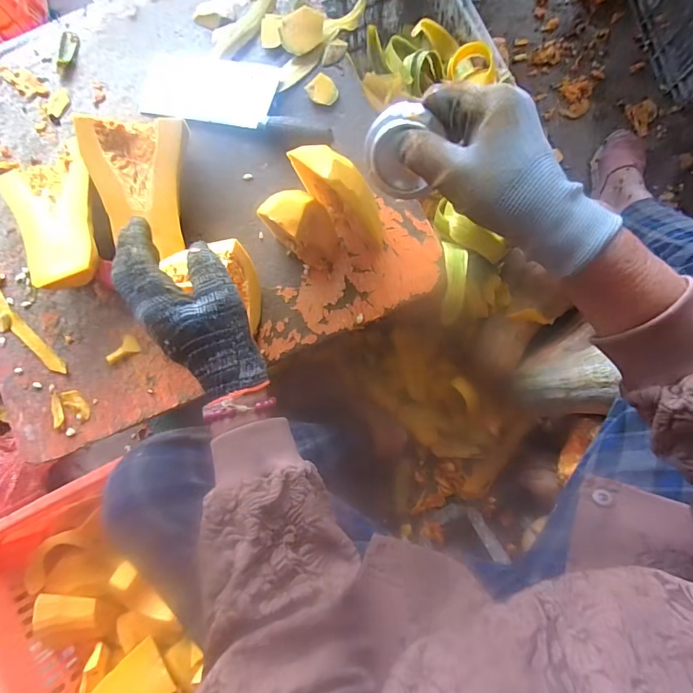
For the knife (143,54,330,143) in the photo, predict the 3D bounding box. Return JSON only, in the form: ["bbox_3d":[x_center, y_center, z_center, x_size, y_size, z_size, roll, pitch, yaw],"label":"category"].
[{"bbox_3d":[-0.145,-0.337,0.532,0.273,0.018,0.099,14,84,7],"label":"knife"}]

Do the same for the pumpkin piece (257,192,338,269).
[{"bbox_3d":[-0.052,-0.127,0.449,0.075,0.122,0.052,-6,82,4],"label":"pumpkin piece"}]

